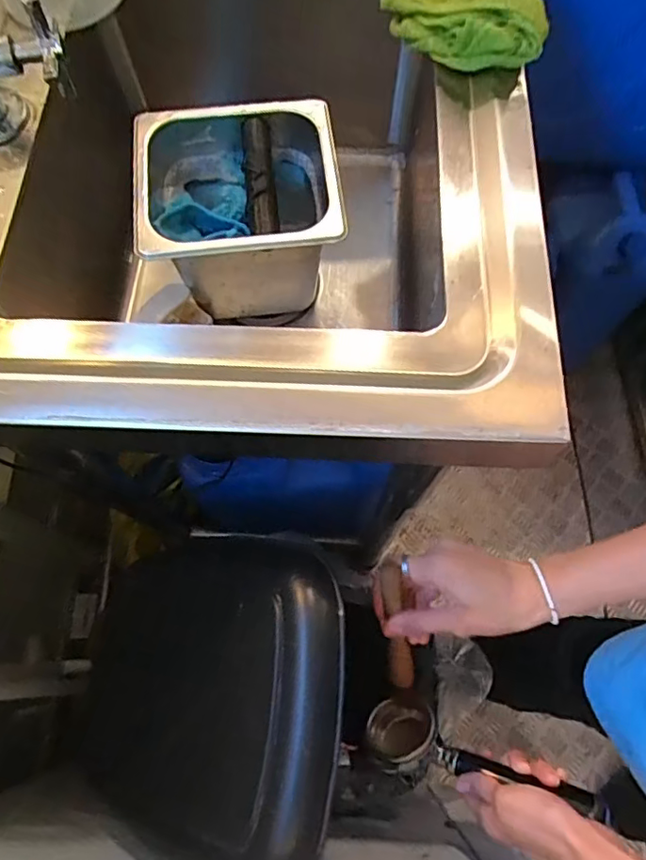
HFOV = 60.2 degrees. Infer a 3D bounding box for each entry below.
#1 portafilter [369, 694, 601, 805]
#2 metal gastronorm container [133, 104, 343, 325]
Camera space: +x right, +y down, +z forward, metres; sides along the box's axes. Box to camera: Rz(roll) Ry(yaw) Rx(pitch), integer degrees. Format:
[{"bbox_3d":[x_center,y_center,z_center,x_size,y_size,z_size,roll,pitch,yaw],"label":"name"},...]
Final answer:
[{"bbox_3d":[0.134,0.299,0.506,0.196,0.045,0.054,6,67,28],"label":"portafilter"},{"bbox_3d":[-0.075,-0.198,0.534,0.172,0.135,0.151,-6,70,-3],"label":"metal gastronorm container"}]

